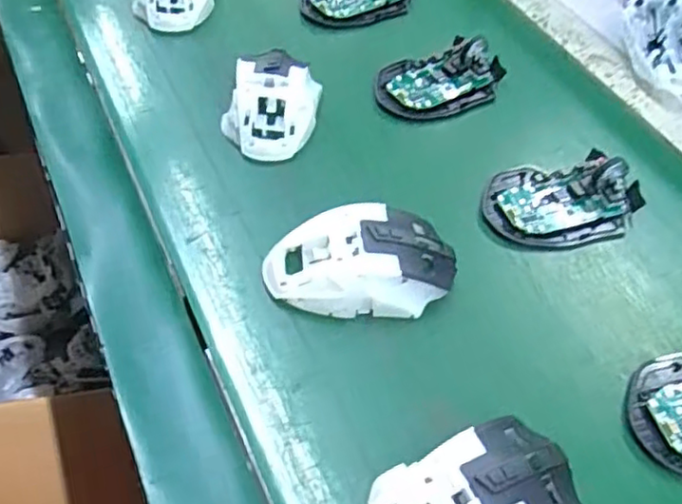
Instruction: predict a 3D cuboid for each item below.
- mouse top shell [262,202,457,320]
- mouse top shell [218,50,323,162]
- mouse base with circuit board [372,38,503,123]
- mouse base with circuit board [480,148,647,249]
[{"bbox_3d":[0.013,0.004,0.399,0.115,0.036,0.072,-9,53,-13],"label":"mouse top shell"},{"bbox_3d":[-0.052,-0.108,0.485,0.068,0.036,0.084,6,51,-2],"label":"mouse top shell"},{"bbox_3d":[0.085,-0.144,0.541,0.113,0.024,0.068,-19,56,-20],"label":"mouse base with circuit board"},{"bbox_3d":[0.159,-0.040,0.463,0.114,0.027,0.073,-5,52,-10],"label":"mouse base with circuit board"}]

